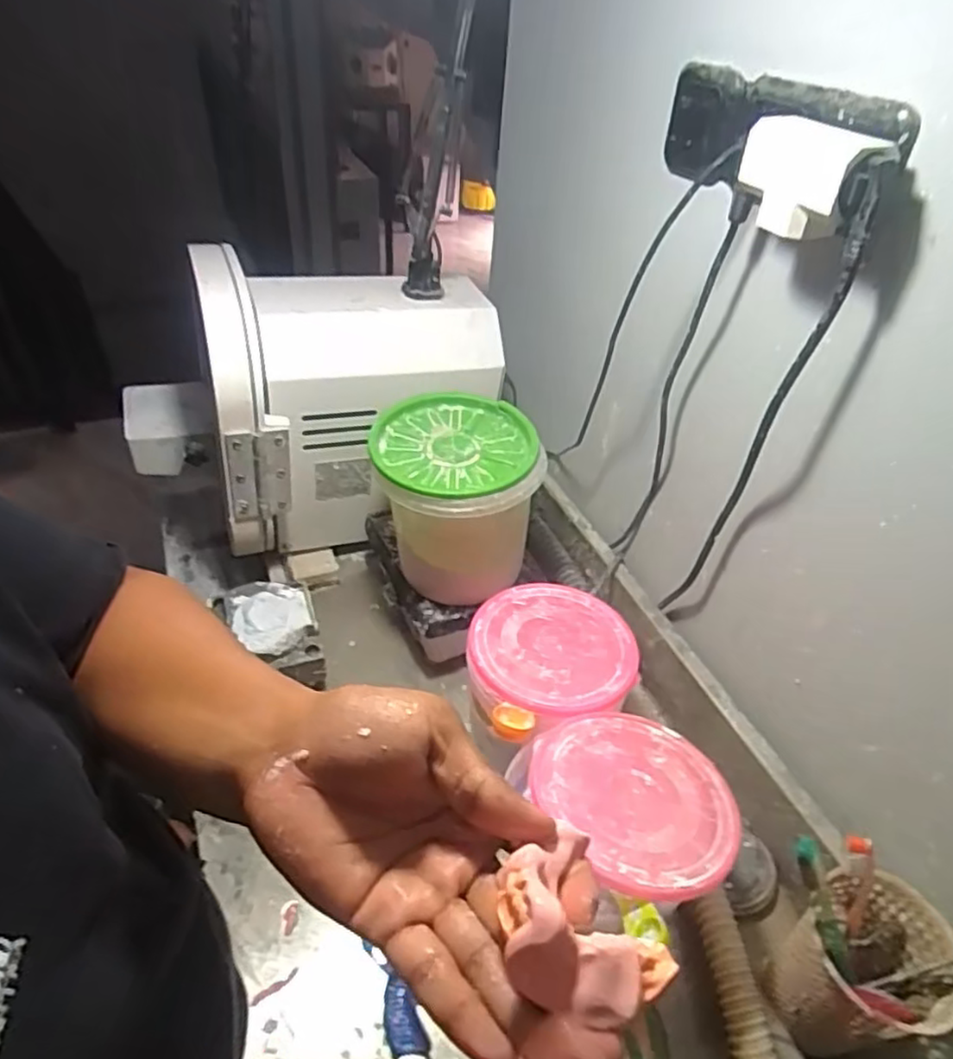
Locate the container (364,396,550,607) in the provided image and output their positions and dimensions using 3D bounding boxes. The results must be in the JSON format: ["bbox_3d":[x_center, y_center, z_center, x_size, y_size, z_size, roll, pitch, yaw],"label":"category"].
[{"bbox_3d":[-0.023,-0.027,0.751,0.174,0.169,0.178,-1,42,-5],"label":"container"}]

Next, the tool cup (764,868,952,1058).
[{"bbox_3d":[0.289,0.343,0.523,0.089,0.157,0.095,2,42,-2],"label":"tool cup"}]

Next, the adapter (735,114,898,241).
[{"bbox_3d":[0.218,-0.236,0.457,0.035,0.061,0.091,-21,47,-25],"label":"adapter"}]

